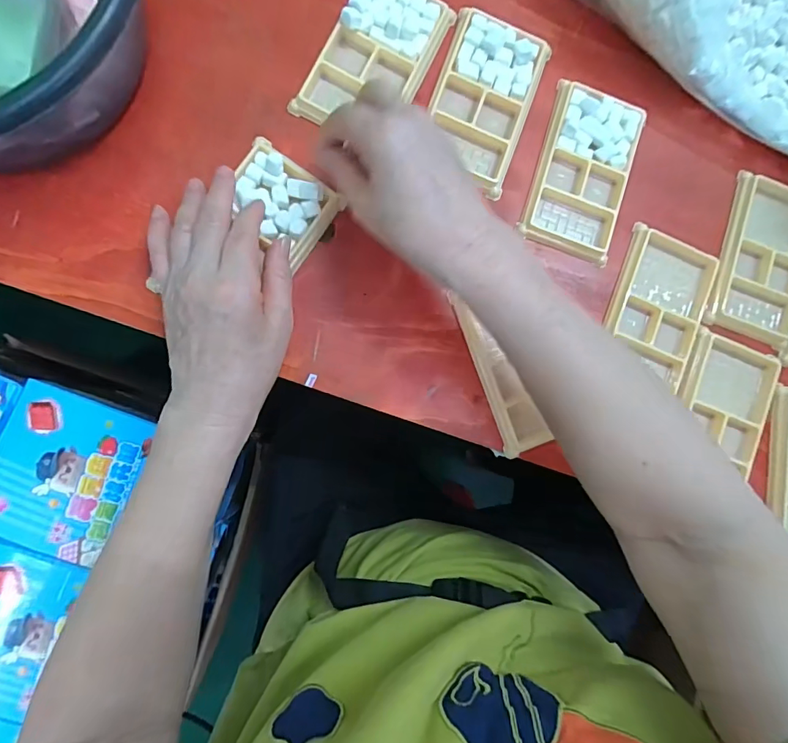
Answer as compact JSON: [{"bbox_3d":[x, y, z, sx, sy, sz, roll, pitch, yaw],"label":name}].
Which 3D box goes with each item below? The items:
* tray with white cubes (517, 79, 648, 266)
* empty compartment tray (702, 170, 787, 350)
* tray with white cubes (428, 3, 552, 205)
[{"bbox_3d":[0.154,-0.162,0.366,0.073,0.011,0.130,17,85,-7],"label":"tray with white cubes"},{"bbox_3d":[0.318,-0.105,0.390,0.078,0.017,0.151,19,85,-7],"label":"empty compartment tray"},{"bbox_3d":[0.070,-0.214,0.359,0.075,0.013,0.131,19,85,-7],"label":"tray with white cubes"}]

